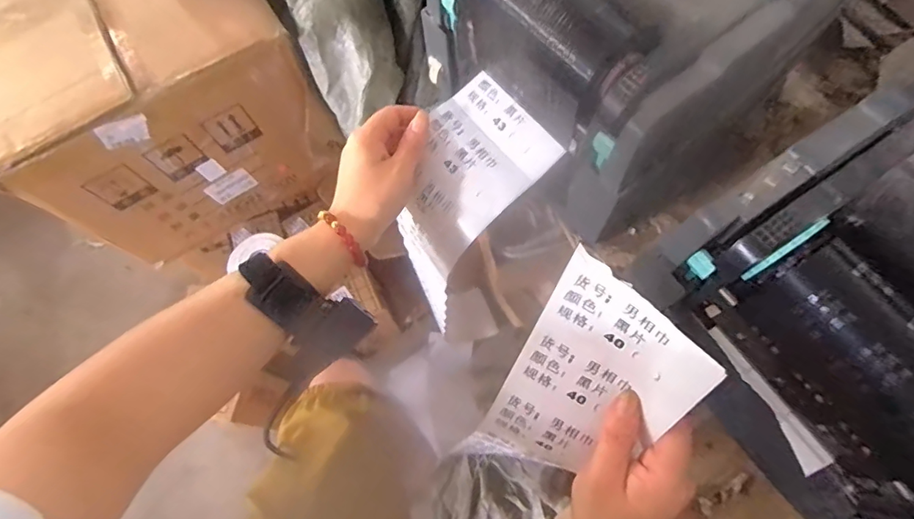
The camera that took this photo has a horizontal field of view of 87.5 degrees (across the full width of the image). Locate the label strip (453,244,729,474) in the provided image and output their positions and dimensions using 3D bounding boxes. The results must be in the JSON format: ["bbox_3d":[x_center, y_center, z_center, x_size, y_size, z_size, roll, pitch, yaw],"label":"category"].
[{"bbox_3d":[0.076,0.096,0.315,0.097,0.184,0.025,35,32,17],"label":"label strip"}]

